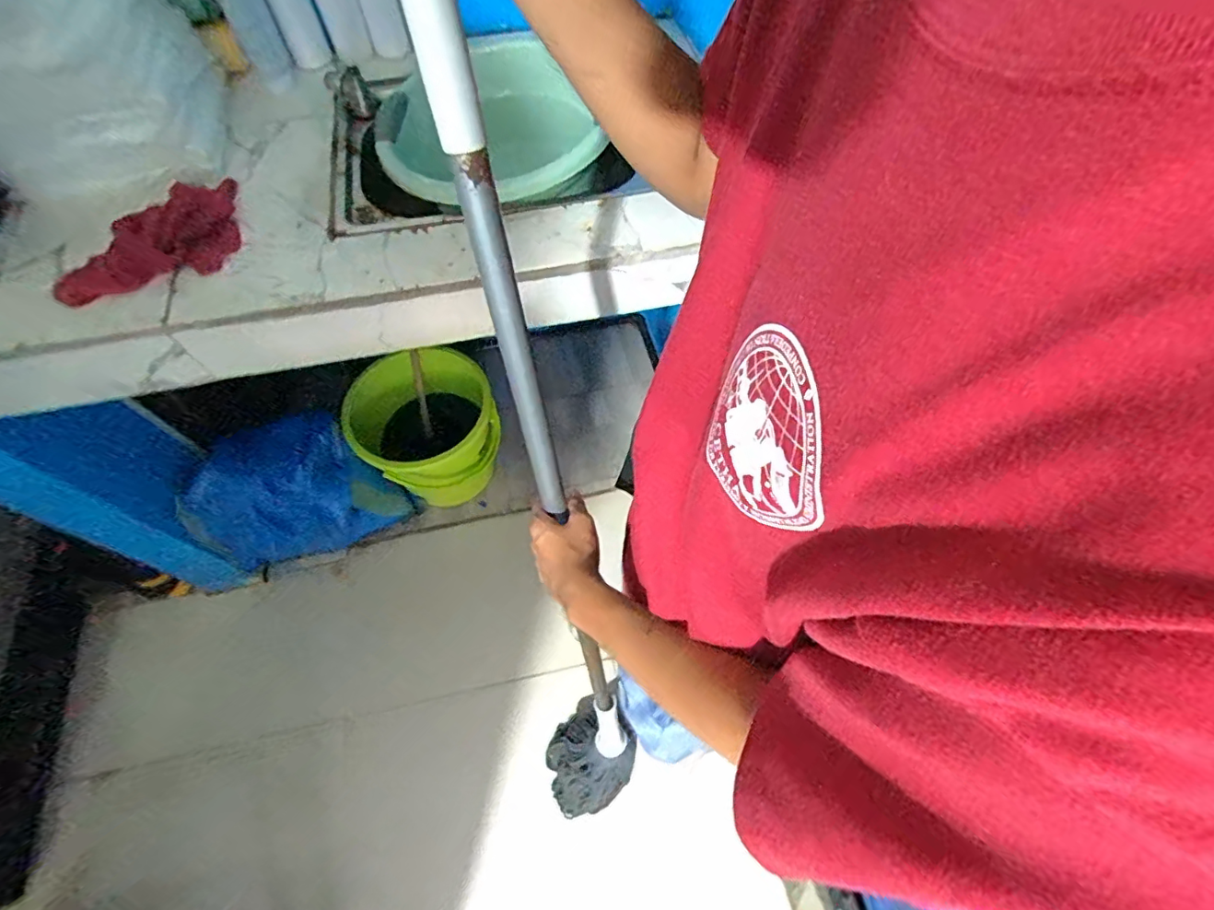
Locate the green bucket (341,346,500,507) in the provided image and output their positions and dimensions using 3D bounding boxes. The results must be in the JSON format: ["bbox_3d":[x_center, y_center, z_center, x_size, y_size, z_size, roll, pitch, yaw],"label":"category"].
[{"bbox_3d":[-0.440,-0.043,1.348,0.305,0.306,0.291,0,62,0],"label":"green bucket"}]

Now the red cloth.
[{"bbox_3d":[-0.565,-0.264,0.690,0.126,0.056,0.253,38,68,18],"label":"red cloth"}]

